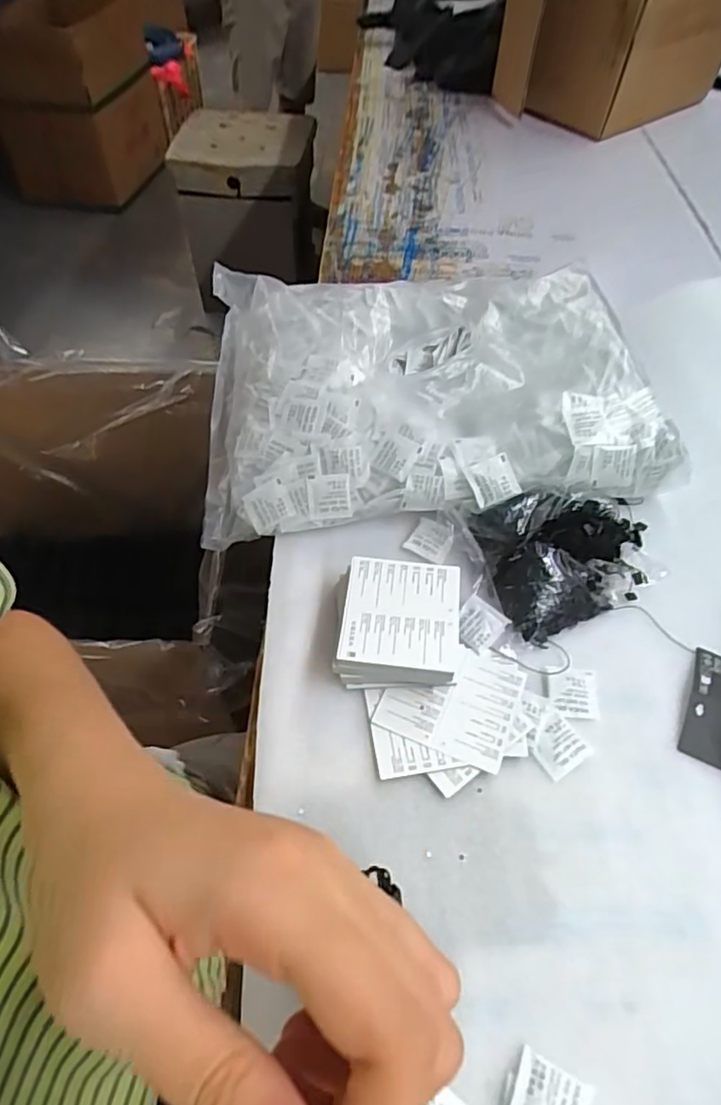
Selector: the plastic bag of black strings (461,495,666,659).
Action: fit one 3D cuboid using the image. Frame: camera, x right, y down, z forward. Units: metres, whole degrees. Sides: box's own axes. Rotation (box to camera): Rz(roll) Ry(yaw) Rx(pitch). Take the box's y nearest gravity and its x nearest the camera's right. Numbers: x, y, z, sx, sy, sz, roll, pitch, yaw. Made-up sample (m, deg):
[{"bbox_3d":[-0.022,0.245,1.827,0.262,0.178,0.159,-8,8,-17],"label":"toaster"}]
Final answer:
[{"bbox_3d":[0.188,0.010,0.519,0.162,0.050,0.143,-8,54,-7],"label":"plastic bag of black strings"}]

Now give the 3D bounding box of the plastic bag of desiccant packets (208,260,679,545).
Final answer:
[{"bbox_3d":[0.063,-0.188,0.644,0.451,0.074,0.359,-5,54,-4],"label":"plastic bag of desiccant packets"}]

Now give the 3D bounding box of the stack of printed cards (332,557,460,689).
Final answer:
[{"bbox_3d":[0.030,0.056,0.490,0.099,0.032,0.103,2,54,1],"label":"stack of printed cards"}]

